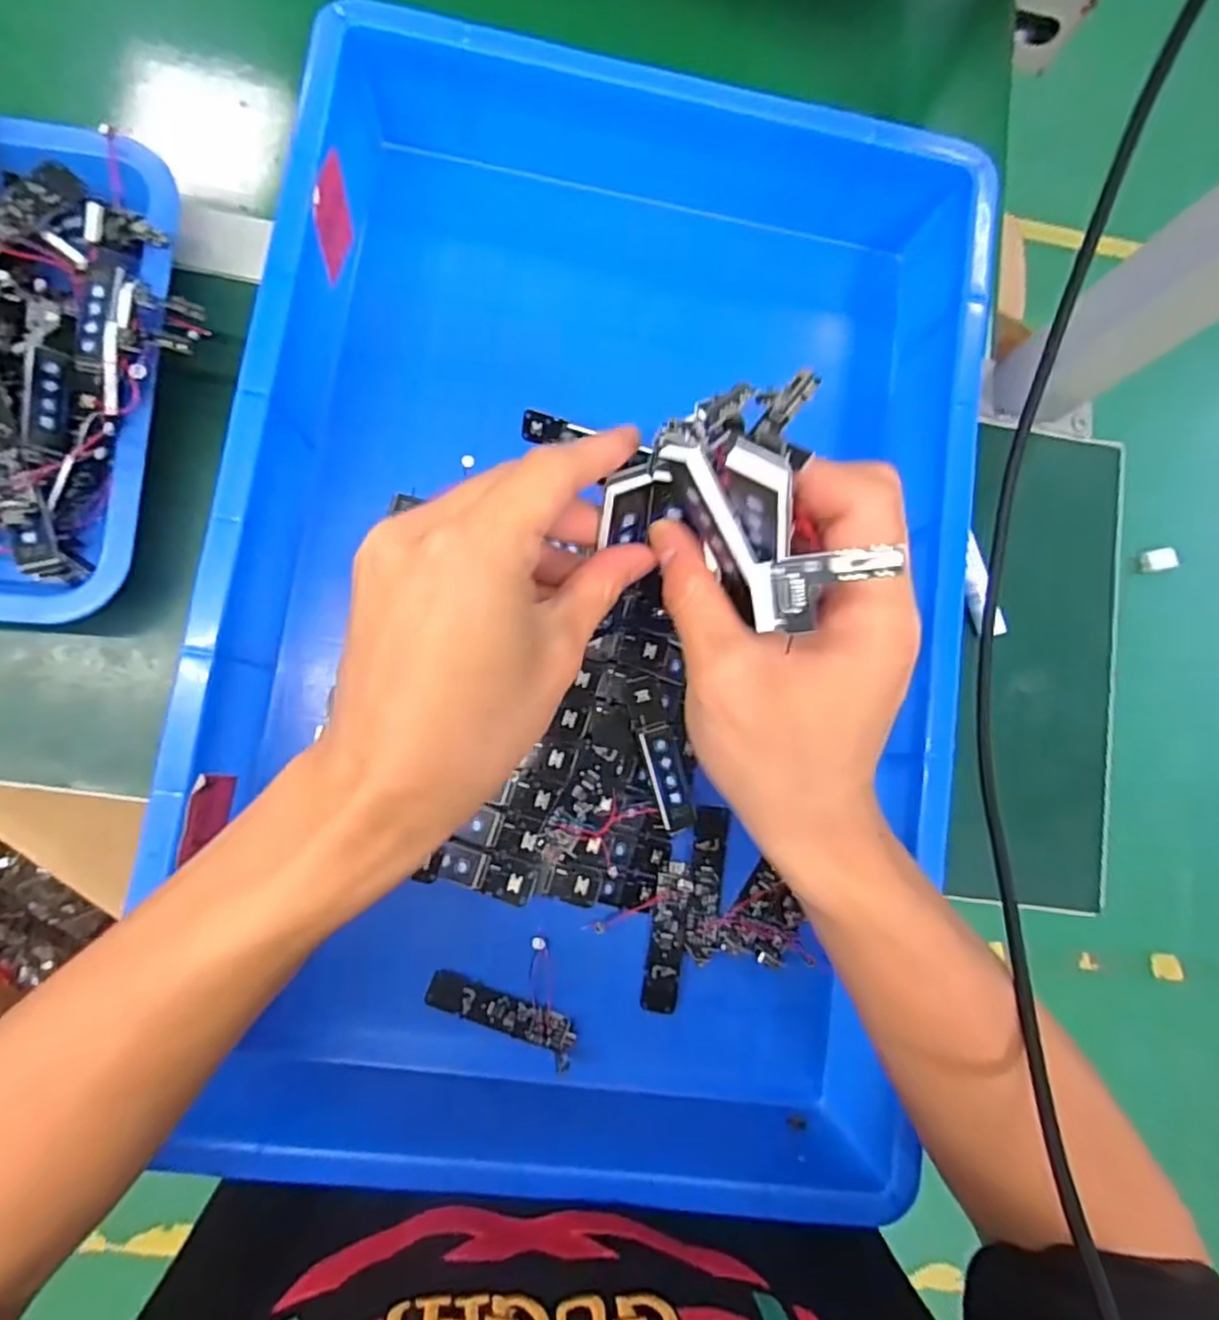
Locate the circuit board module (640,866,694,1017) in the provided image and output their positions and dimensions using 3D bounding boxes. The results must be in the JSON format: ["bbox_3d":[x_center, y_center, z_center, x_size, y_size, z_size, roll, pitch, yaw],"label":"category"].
[{"bbox_3d":[0.032,0.150,0.374,0.019,0.006,0.078,9,82,-5],"label":"circuit board module"}]

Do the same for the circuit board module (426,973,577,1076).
[{"bbox_3d":[-0.056,0.187,0.364,0.081,0.004,0.023,23,81,-3],"label":"circuit board module"}]

